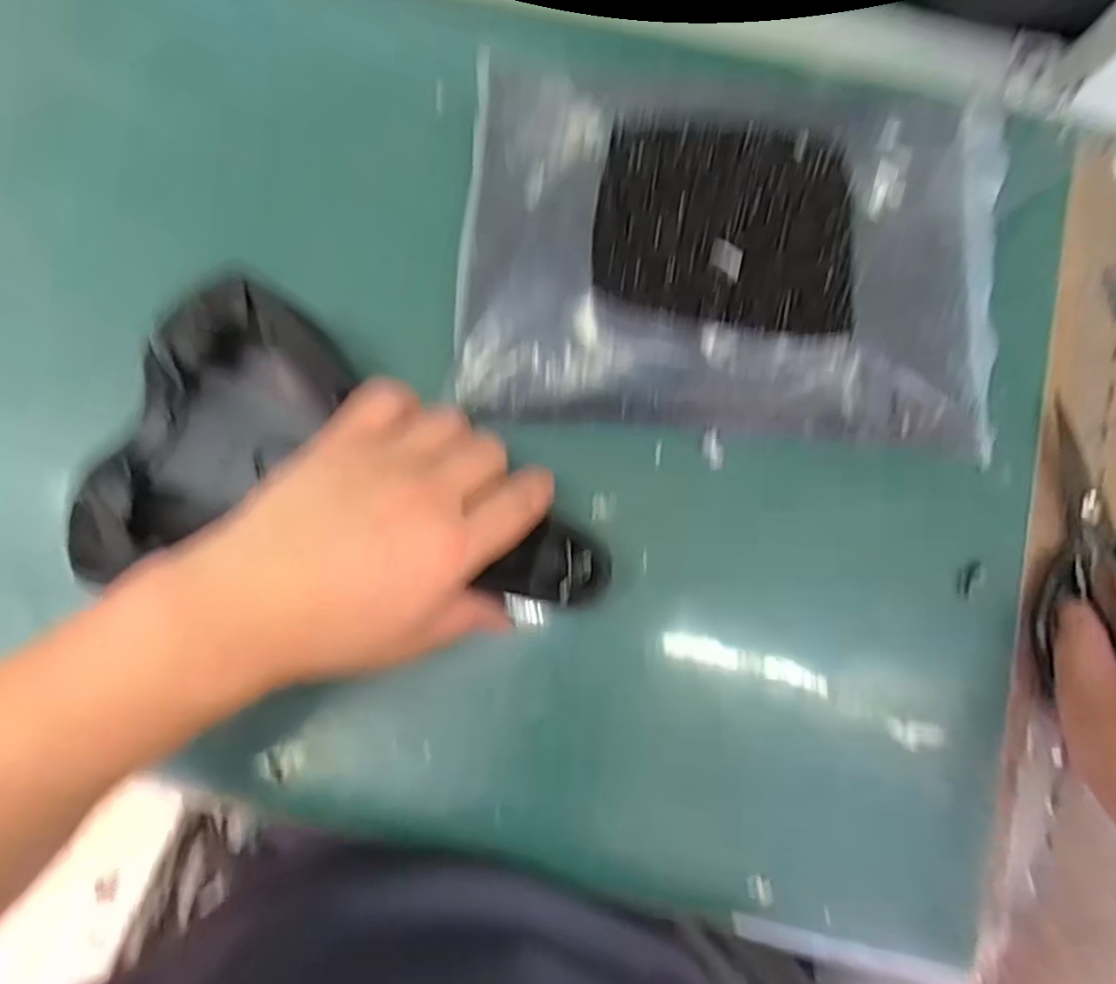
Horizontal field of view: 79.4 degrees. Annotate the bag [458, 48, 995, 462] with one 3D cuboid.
[{"bbox_3d":[0.101,-0.132,0.370,0.301,0.043,0.205,5,83,-1],"label":"bag"}]

